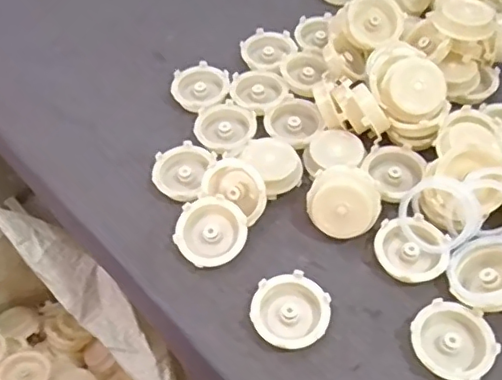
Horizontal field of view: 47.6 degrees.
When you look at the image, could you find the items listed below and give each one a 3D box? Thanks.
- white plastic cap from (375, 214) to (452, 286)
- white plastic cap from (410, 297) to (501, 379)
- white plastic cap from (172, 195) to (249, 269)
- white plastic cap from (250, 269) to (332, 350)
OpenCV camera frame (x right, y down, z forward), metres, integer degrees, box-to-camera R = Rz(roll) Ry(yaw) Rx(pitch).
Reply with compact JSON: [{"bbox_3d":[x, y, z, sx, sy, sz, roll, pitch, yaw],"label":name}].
[{"bbox_3d":[0.130,0.049,0.465,0.055,0.012,0.060,-2,56,3],"label":"white plastic cap"},{"bbox_3d":[0.148,0.112,0.419,0.058,0.017,0.057,-2,56,3],"label":"white plastic cap"},{"bbox_3d":[-0.032,0.036,0.477,0.059,0.019,0.059,-2,68,4],"label":"white plastic cap"},{"bbox_3d":[0.031,0.094,0.441,0.058,0.015,0.057,-2,56,3],"label":"white plastic cap"}]

